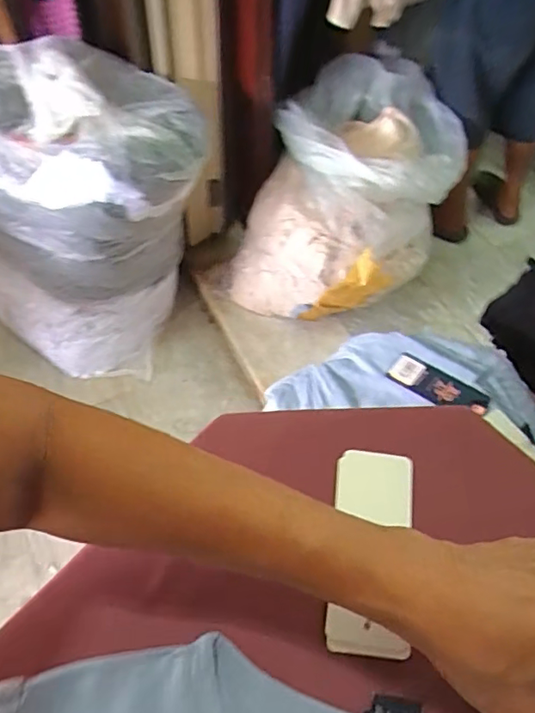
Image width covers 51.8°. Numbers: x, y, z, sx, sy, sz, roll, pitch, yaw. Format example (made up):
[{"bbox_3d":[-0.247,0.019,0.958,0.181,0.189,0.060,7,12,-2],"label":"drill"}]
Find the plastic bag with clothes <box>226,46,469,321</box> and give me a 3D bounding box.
[{"bbox_3d":[0.209,-0.413,1.434,0.478,0.419,0.591,33,58,21],"label":"plastic bag with clothes"}]

